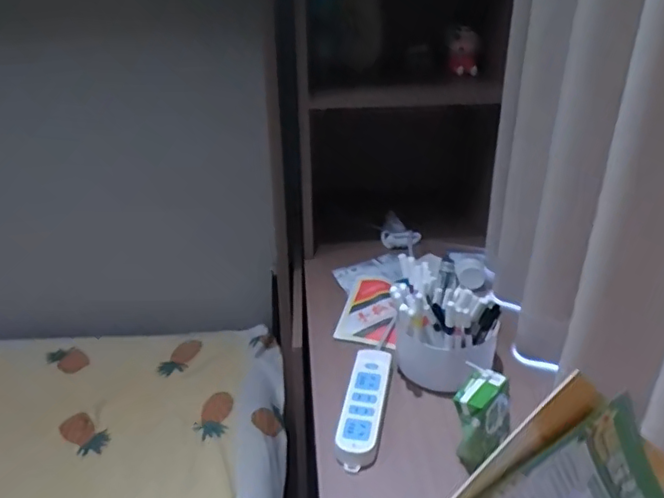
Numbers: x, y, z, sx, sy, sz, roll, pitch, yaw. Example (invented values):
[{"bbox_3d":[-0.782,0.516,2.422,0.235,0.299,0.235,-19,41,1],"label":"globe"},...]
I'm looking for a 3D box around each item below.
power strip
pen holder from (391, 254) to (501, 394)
[{"bbox_3d":[0.046,0.212,0.801,0.055,0.037,0.207,5,30,10],"label":"power strip"},{"bbox_3d":[0.161,0.116,0.847,0.150,0.157,0.123,6,30,13],"label":"pen holder"}]

